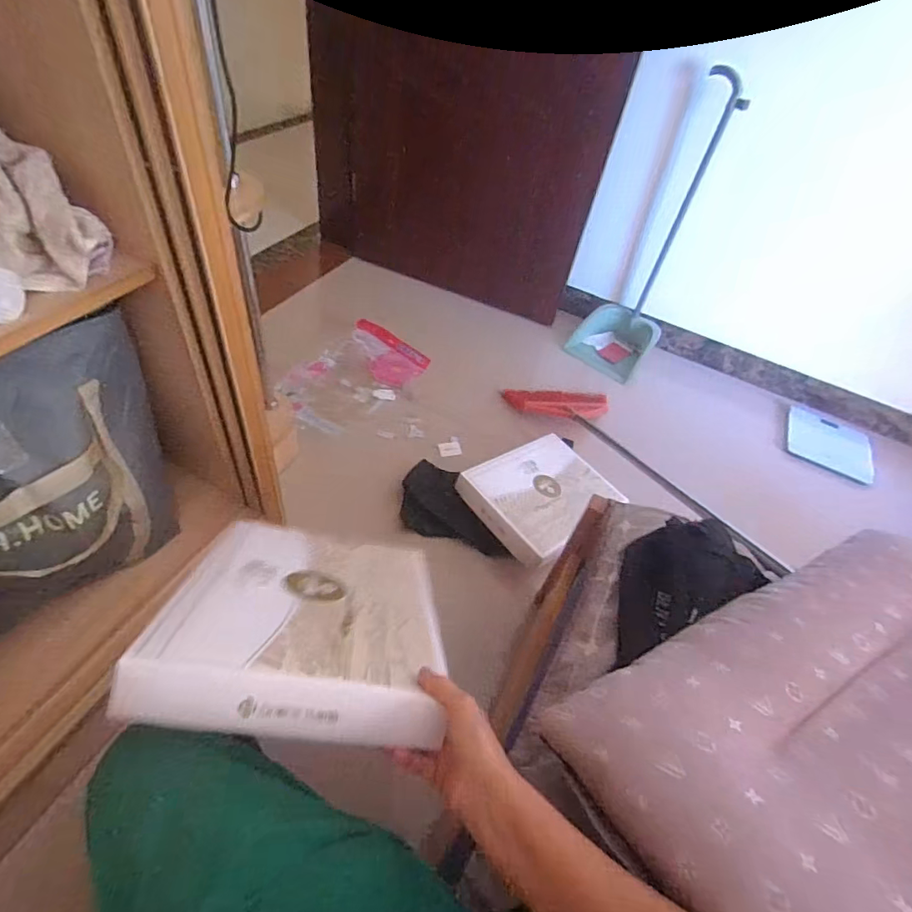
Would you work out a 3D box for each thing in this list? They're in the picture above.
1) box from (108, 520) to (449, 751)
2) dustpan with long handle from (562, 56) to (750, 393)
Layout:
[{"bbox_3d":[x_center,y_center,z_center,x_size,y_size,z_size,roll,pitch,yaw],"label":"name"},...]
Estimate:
[{"bbox_3d":[-0.164,0.178,0.590,0.279,0.056,0.352,14,10,-12],"label":"box"},{"bbox_3d":[0.611,-0.661,1.596,0.286,0.855,0.211,21,50,12],"label":"dustpan with long handle"}]

